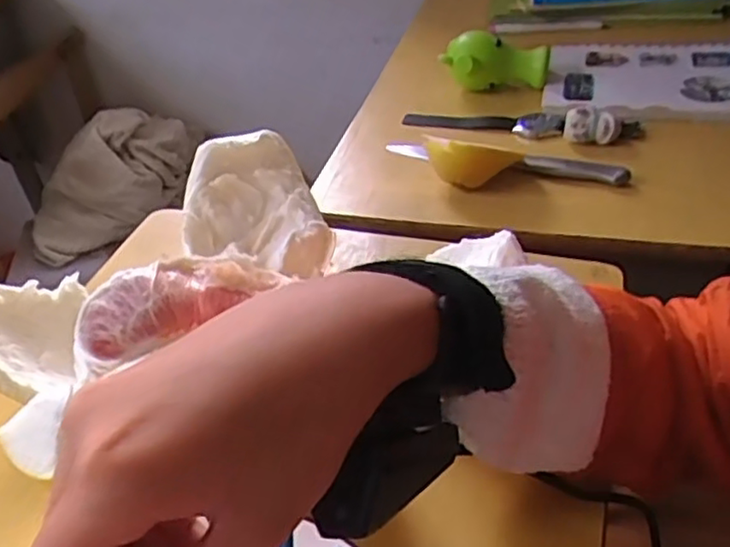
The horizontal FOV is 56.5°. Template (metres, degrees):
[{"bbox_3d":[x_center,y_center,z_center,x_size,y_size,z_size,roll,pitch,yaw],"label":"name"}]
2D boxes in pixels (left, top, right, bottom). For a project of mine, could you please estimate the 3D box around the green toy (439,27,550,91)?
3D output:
[{"bbox_3d":[0.132,-0.217,0.688,0.105,0.051,0.052,2,41,8],"label":"green toy"}]

